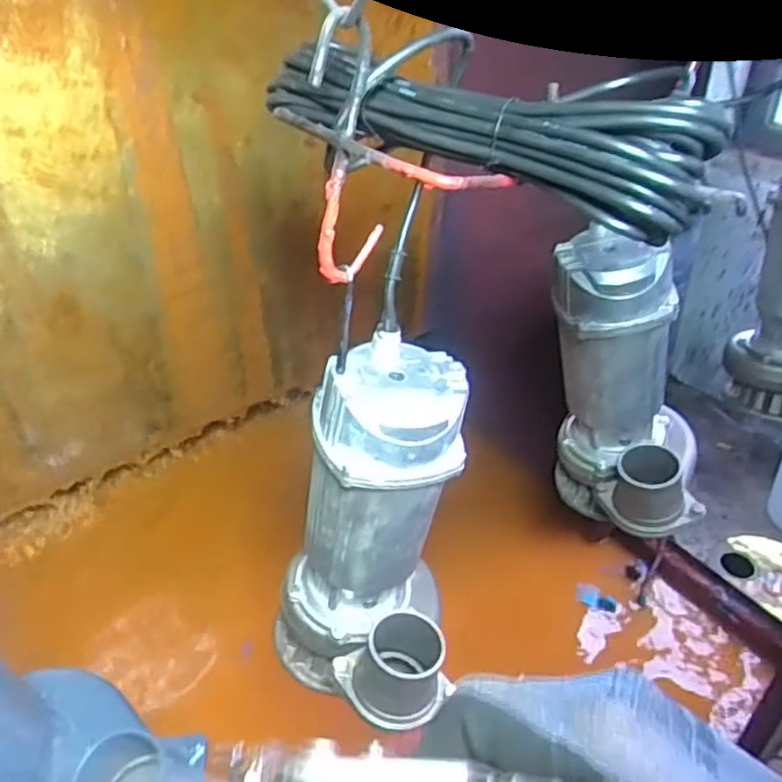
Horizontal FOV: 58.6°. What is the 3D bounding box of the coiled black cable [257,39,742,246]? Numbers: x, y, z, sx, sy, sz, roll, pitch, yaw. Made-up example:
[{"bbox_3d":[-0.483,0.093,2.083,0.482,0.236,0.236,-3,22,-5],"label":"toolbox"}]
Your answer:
[{"bbox_3d":[0.030,-0.165,0.465,0.346,0.072,0.079,19,44,29],"label":"coiled black cable"}]

